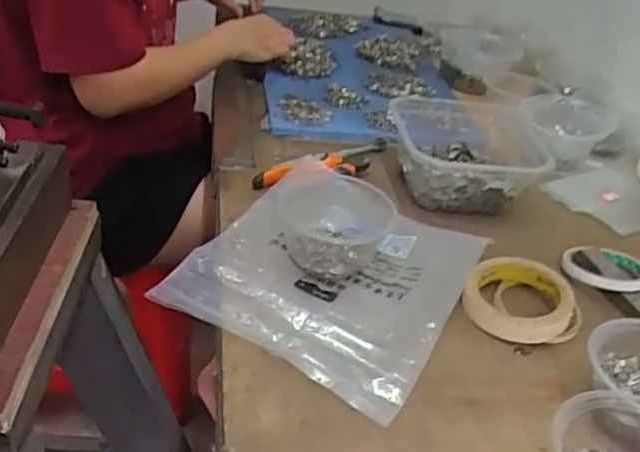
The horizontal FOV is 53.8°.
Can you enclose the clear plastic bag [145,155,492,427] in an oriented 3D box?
[{"bbox_3d":[0.016,0.031,0.610,0.239,0.037,0.266,25,37,20],"label":"clear plastic bag"}]

